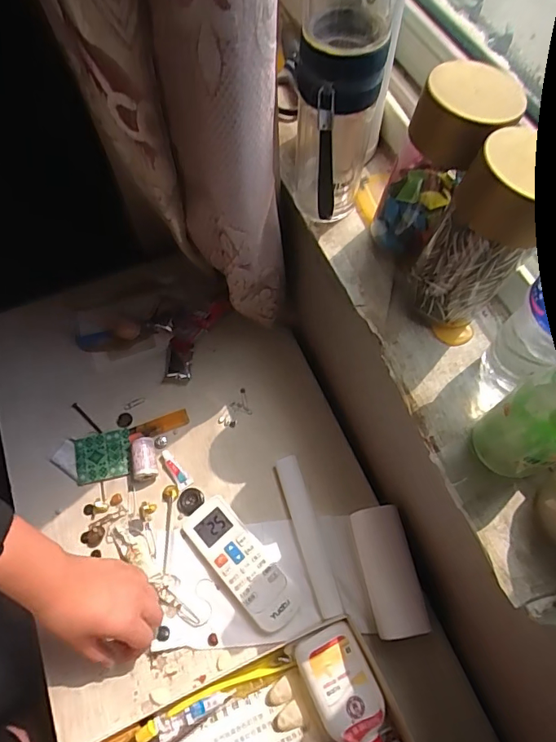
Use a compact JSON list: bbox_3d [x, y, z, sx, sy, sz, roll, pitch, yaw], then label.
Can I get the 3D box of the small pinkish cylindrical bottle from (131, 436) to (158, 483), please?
[{"bbox_3d":[-0.162,0.105,0.563,0.028,0.026,0.047,-14,66,-6],"label":"small pinkish cylindrical bottle"}]

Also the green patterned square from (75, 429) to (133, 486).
[{"bbox_3d":[-0.214,0.106,0.575,0.066,0.006,0.058,-11,78,-5],"label":"green patterned square"}]

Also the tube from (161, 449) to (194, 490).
[{"bbox_3d":[-0.125,0.119,0.567,0.017,0.008,0.052,-36,70,-15],"label":"tube"}]

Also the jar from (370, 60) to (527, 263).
[{"bbox_3d":[0.133,-0.165,0.399,0.079,0.149,0.074,27,68,12],"label":"jar"}]

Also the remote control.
[{"bbox_3d":[-0.040,0.213,0.518,0.054,0.016,0.150,-41,71,-17],"label":"remote control"}]

